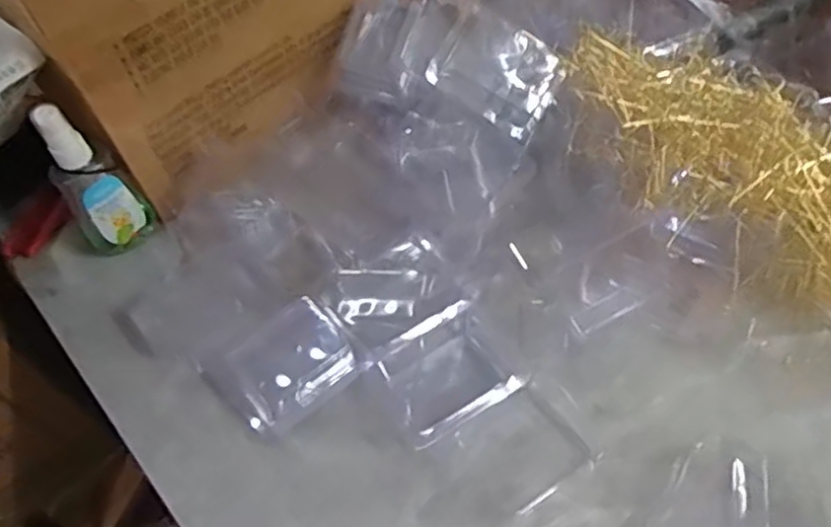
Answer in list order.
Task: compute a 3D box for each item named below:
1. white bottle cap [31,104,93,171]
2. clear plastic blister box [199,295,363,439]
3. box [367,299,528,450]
[{"bbox_3d":[-0.237,-0.085,0.461,0.023,0.046,0.015,-34,58,-18],"label":"white bottle cap"},{"bbox_3d":[-0.088,0.065,0.456,0.085,0.028,0.074,-36,60,-20],"label":"clear plastic blister box"},{"bbox_3d":[0.020,0.068,0.452,0.081,0.016,0.066,-29,58,-16],"label":"box"}]

